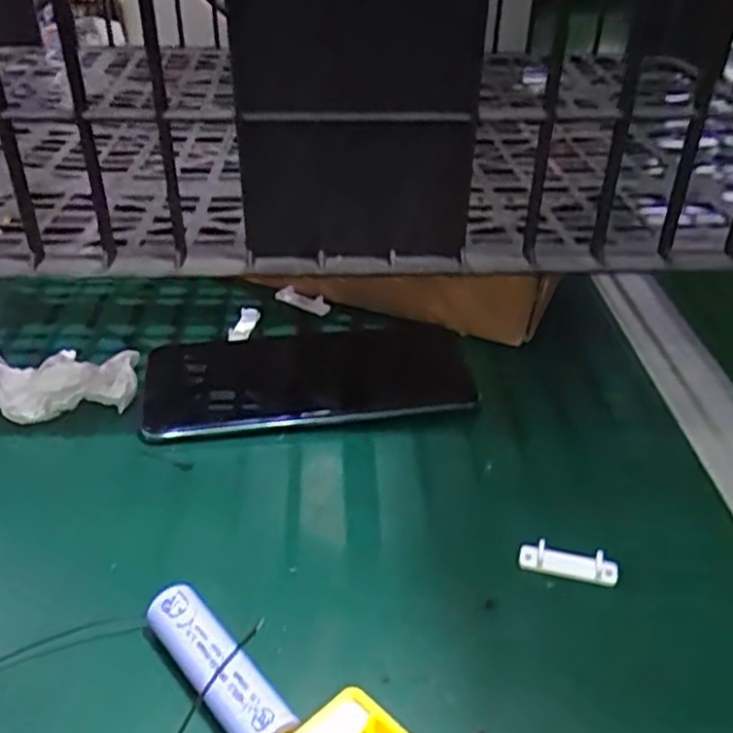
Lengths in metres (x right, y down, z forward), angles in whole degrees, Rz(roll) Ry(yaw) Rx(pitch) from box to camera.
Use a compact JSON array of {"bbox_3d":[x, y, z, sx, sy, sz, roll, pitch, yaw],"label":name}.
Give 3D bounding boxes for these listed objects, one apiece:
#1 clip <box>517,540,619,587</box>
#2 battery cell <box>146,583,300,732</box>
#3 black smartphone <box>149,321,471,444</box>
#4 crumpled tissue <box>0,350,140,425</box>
[{"bbox_3d":[0.079,0.077,0.295,0.037,0.007,0.011,8,35,7],"label":"clip"},{"bbox_3d":[-0.049,0.099,0.244,0.018,0.020,0.065,-26,44,-35],"label":"battery cell"},{"bbox_3d":[-0.029,0.004,0.387,0.164,0.010,0.081,-4,35,-11],"label":"black smartphone"},{"bbox_3d":[-0.151,0.007,0.362,0.077,0.027,0.047,-3,35,-9],"label":"crumpled tissue"}]

